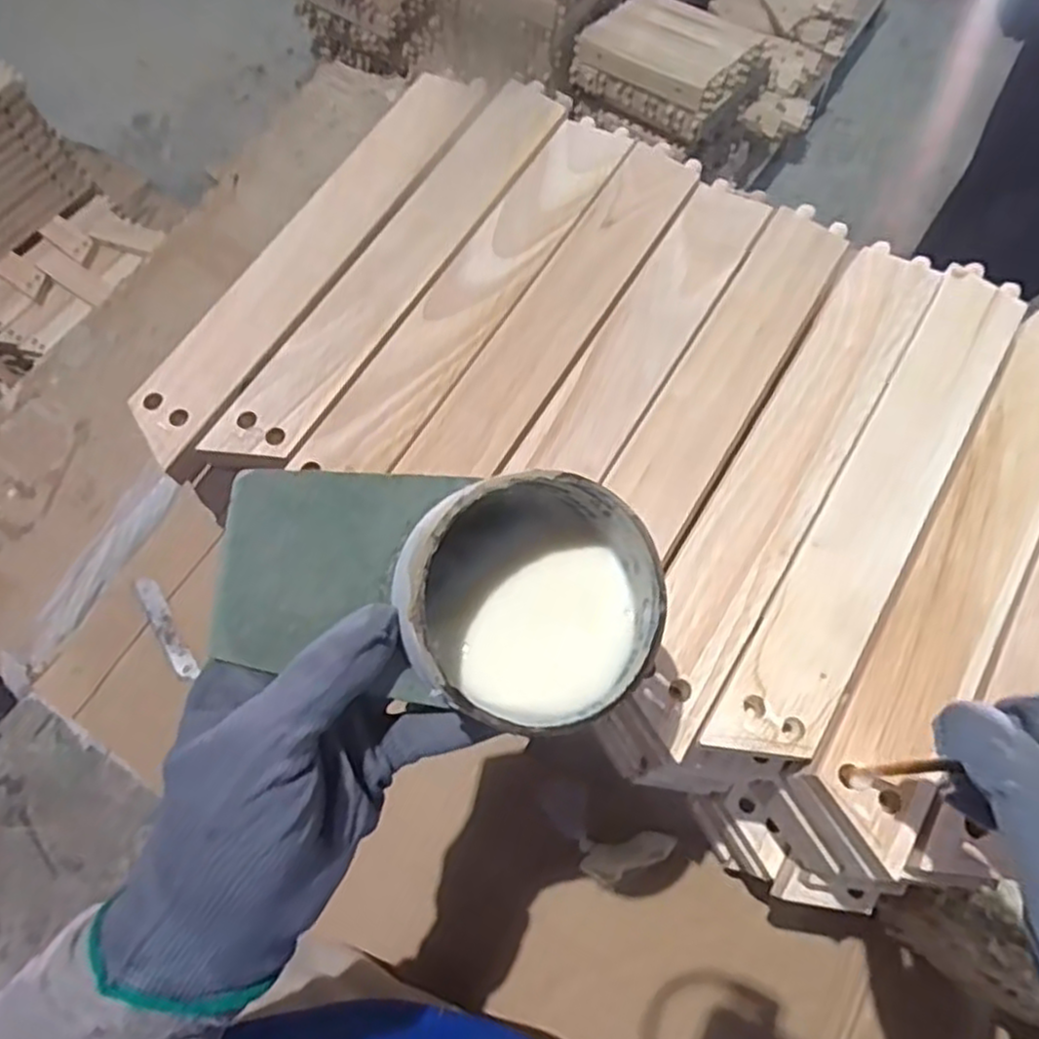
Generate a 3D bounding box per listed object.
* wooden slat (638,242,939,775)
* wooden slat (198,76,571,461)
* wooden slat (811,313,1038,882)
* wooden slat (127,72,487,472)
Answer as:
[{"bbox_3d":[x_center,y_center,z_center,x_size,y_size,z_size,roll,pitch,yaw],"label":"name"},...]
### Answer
[{"bbox_3d":[0.130,-0.027,0.363,0.045,0.012,0.285,30,73,13],"label":"wooden slat"},{"bbox_3d":[-0.061,-0.144,0.412,0.048,0.014,0.284,28,73,12],"label":"wooden slat"},{"bbox_3d":[0.209,0.012,0.343,0.046,0.013,0.283,30,73,13],"label":"wooden slat"},{"bbox_3d":[-0.111,-0.156,0.420,0.050,0.018,0.293,28,73,12],"label":"wooden slat"}]

